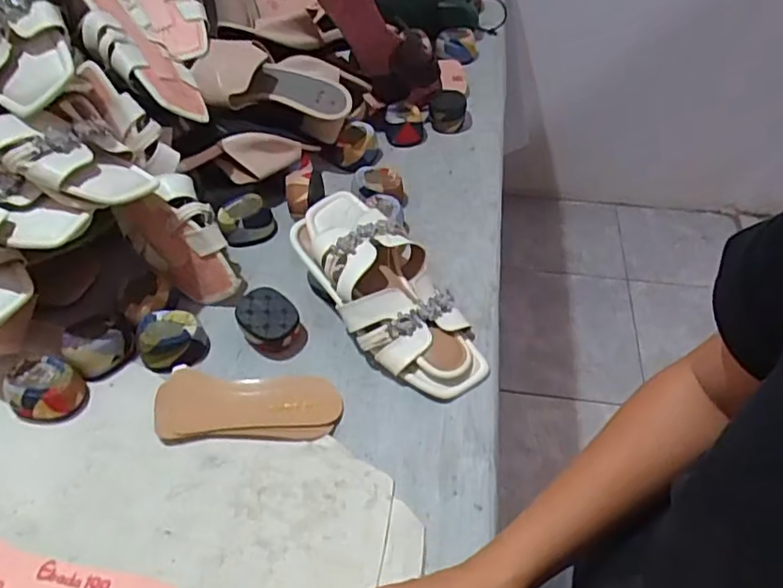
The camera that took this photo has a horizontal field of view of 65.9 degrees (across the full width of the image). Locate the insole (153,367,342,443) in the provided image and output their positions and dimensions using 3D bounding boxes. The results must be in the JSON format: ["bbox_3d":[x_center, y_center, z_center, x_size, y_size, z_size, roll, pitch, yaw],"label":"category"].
[{"bbox_3d":[-0.128,0.099,0.543,0.161,0.007,0.069,0,48,-2],"label":"insole"}]

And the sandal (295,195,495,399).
[{"bbox_3d":[-0.002,-0.005,0.588,0.108,0.056,0.242,-31,71,-26],"label":"sandal"}]

